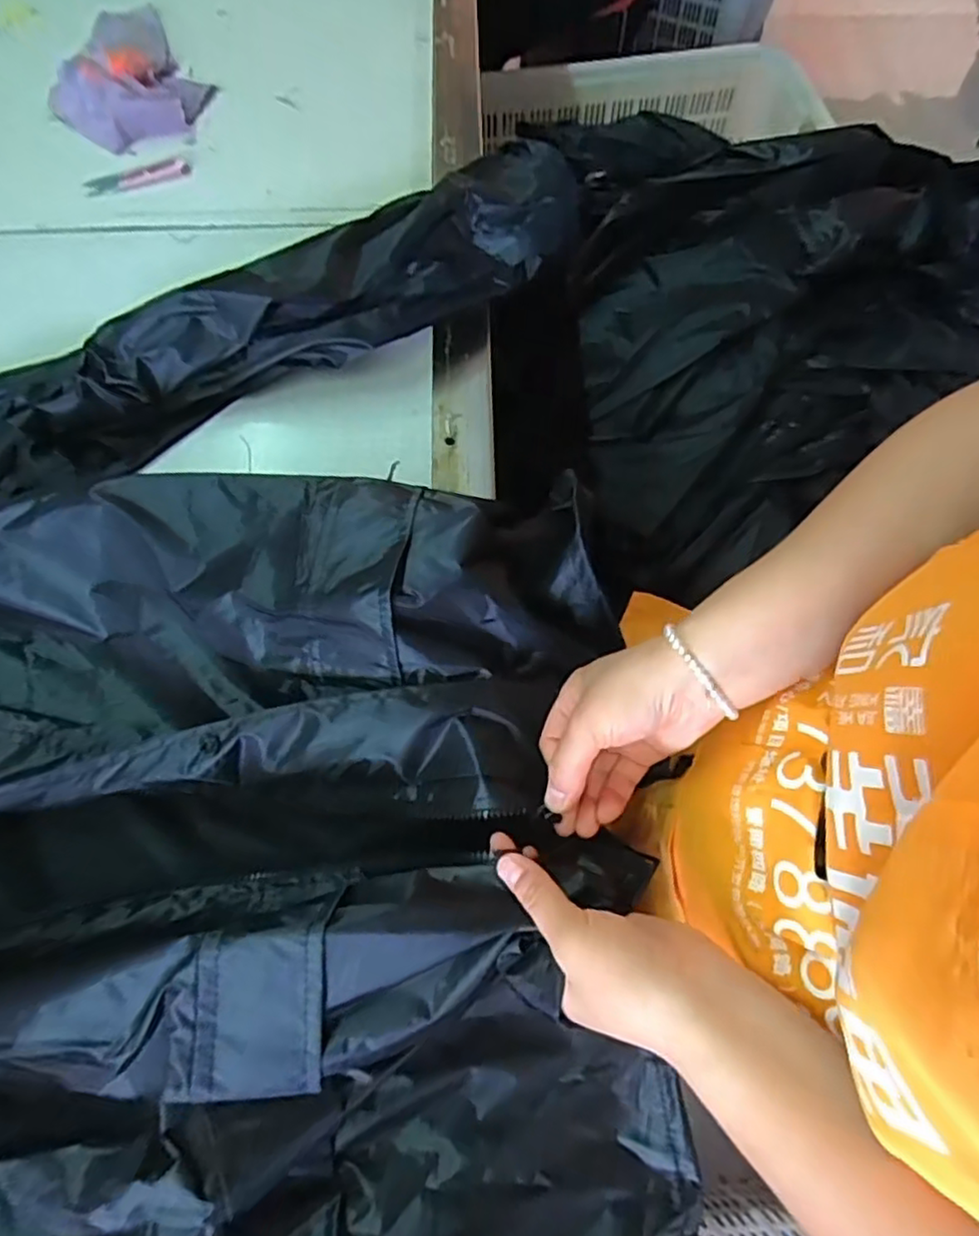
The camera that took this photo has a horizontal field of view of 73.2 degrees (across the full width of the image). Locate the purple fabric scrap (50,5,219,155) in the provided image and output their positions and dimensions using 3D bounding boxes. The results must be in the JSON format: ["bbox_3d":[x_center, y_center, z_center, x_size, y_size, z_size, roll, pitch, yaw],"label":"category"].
[{"bbox_3d":[-0.397,-0.584,0.701,0.153,0.035,0.225,-29,71,-11],"label":"purple fabric scrap"}]

